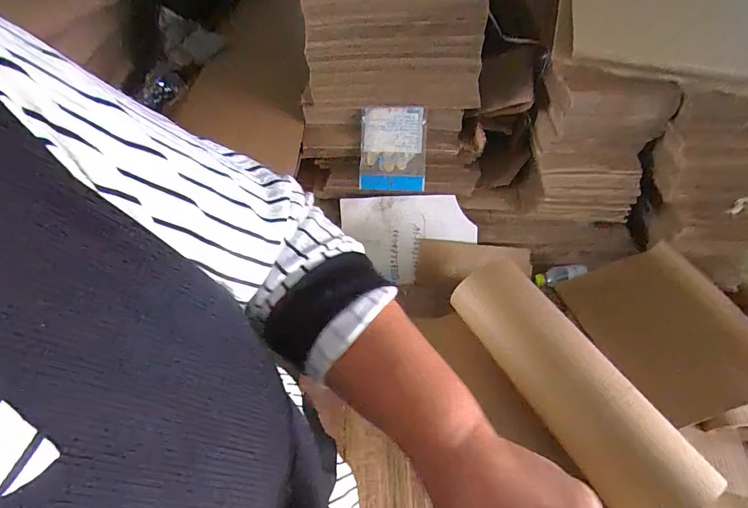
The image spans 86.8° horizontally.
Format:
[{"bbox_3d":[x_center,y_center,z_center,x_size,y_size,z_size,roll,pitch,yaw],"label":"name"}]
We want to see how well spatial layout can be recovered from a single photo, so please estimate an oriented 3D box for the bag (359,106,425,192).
[{"bbox_3d":[0.039,-0.218,0.838,0.136,0.176,0.016,3,28,4],"label":"bag"}]

